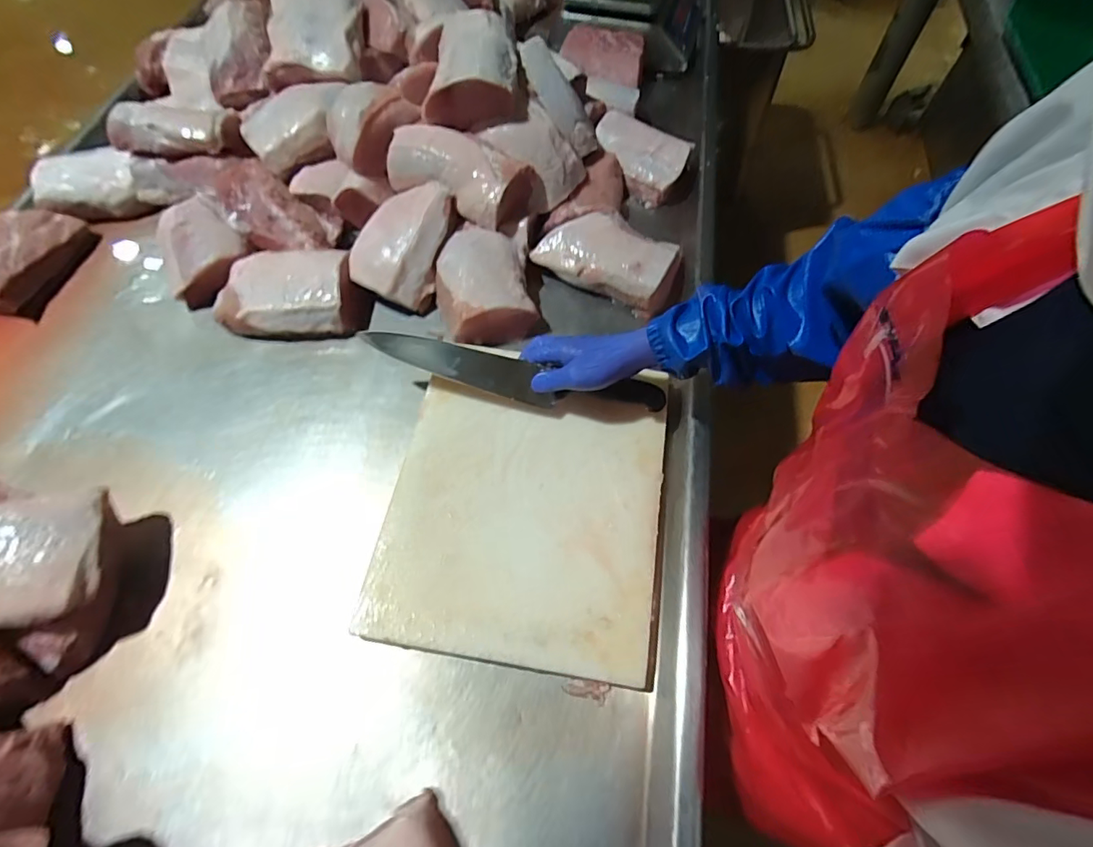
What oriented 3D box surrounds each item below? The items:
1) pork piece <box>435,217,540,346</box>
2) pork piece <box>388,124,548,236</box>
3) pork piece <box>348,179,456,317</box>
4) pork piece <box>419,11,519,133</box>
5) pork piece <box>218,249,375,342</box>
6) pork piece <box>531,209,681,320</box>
[{"bbox_3d":[-0.087,-0.193,0.723,0.135,0.075,0.175,-7,63,-2],"label":"pork piece"},{"bbox_3d":[-0.114,-0.349,0.725,0.204,0.072,0.088,23,66,13],"label":"pork piece"},{"bbox_3d":[-0.202,-0.262,0.743,0.124,0.071,0.181,17,78,17],"label":"pork piece"},{"bbox_3d":[-0.105,-0.503,0.727,0.130,0.068,0.180,2,63,3],"label":"pork piece"},{"bbox_3d":[-0.347,-0.184,0.729,0.199,0.058,0.128,6,63,5],"label":"pork piece"},{"bbox_3d":[0.095,-0.243,0.744,0.204,0.055,0.111,21,65,12],"label":"pork piece"}]

